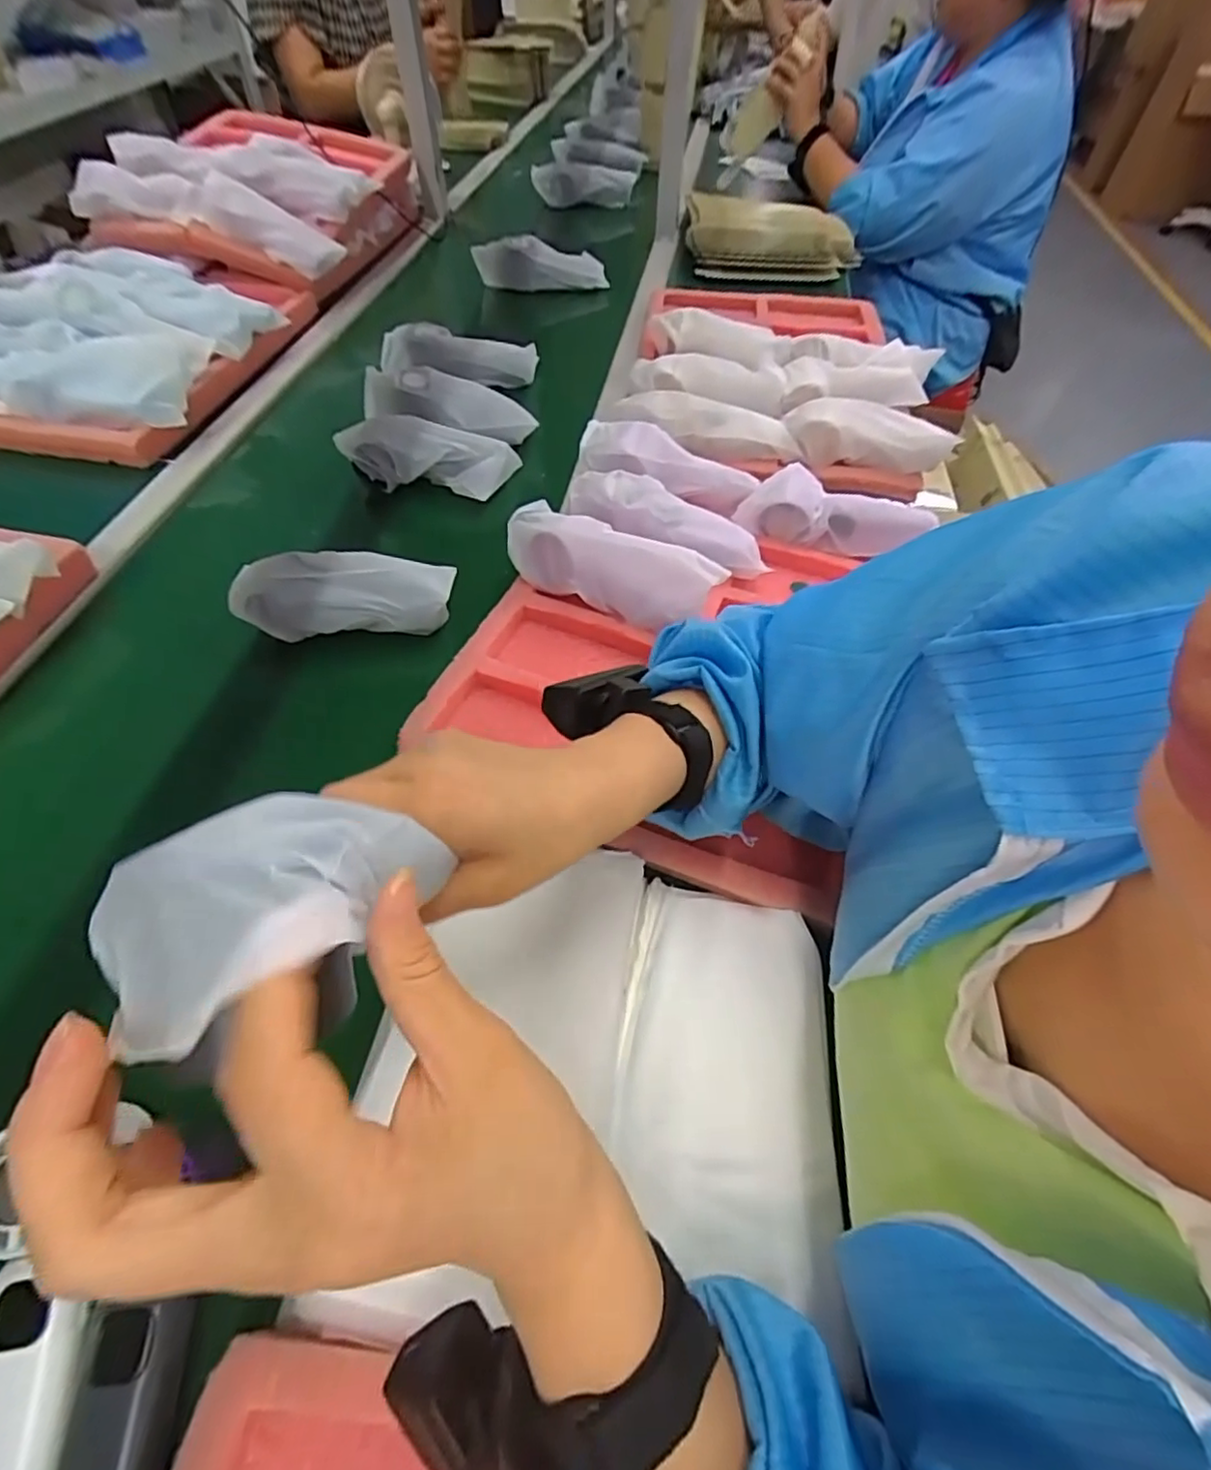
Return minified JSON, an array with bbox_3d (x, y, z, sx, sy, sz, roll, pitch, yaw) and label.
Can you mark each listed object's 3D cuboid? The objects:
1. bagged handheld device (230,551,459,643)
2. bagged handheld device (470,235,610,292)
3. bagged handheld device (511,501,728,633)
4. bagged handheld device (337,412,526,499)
[{"bbox_3d":[-0.224,-0.118,0.531,0.183,0.051,0.057,3,54,2],"label":"bagged handheld device"},{"bbox_3d":[-0.099,-0.725,0.960,0.201,0.066,0.037,-4,54,-4],"label":"bagged handheld device"},{"bbox_3d":[0.002,-0.138,0.523,0.186,0.063,0.058,22,57,15],"label":"bagged handheld device"},{"bbox_3d":[-0.189,-0.300,0.666,0.174,0.049,0.069,7,55,5],"label":"bagged handheld device"}]

